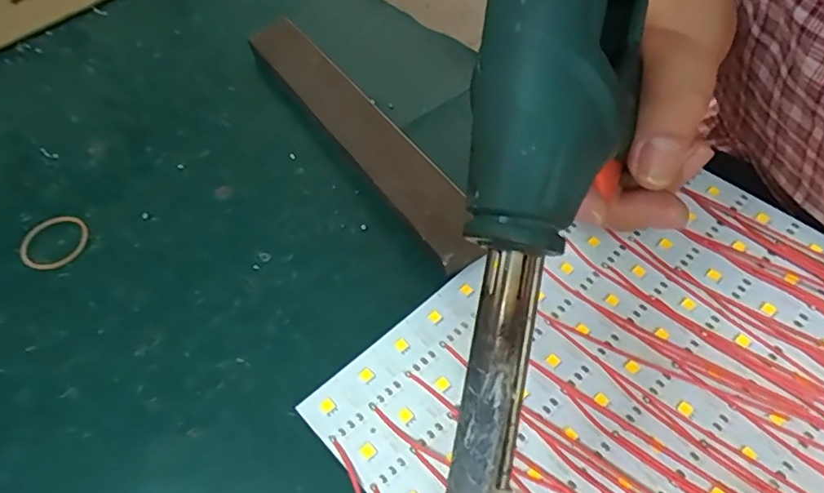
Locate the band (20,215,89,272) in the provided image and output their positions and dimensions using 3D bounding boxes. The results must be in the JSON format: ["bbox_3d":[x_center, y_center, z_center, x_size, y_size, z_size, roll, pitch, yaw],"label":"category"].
[{"bbox_3d":[-0.178,-0.004,0.290,0.031,0.004,0.032,-30,56,-16],"label":"band"}]

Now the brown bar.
[{"bbox_3d":[-0.034,-0.068,0.316,0.028,0.020,0.216,-30,56,-16],"label":"brown bar"}]

